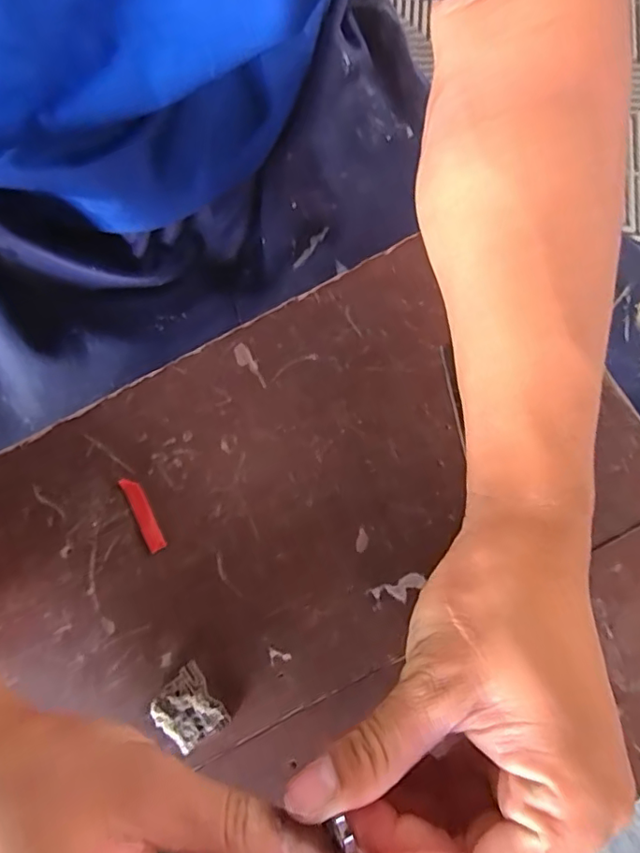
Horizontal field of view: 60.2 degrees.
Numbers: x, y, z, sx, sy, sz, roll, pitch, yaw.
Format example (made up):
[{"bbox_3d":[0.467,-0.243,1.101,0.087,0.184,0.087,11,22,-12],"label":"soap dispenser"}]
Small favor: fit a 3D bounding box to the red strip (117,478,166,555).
[{"bbox_3d":[-0.082,0.040,0.253,0.008,0.004,0.036,-28,77,-5],"label":"red strip"}]

